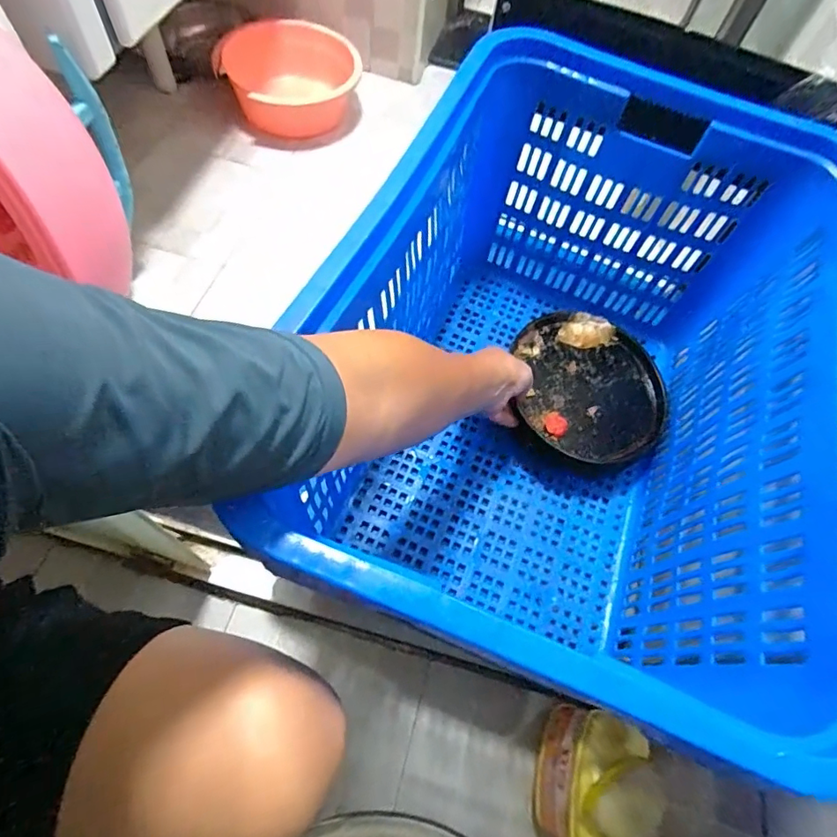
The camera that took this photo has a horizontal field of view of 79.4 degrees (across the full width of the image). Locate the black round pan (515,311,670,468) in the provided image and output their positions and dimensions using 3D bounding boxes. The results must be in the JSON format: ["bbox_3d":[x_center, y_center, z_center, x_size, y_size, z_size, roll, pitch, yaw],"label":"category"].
[{"bbox_3d":[0.242,-0.051,0.705,0.202,0.028,0.221,1,63,-1],"label":"black round pan"}]

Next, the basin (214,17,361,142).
[{"bbox_3d":[-0.293,-0.778,1.174,0.313,0.147,0.240,-12,65,-11],"label":"basin"}]

